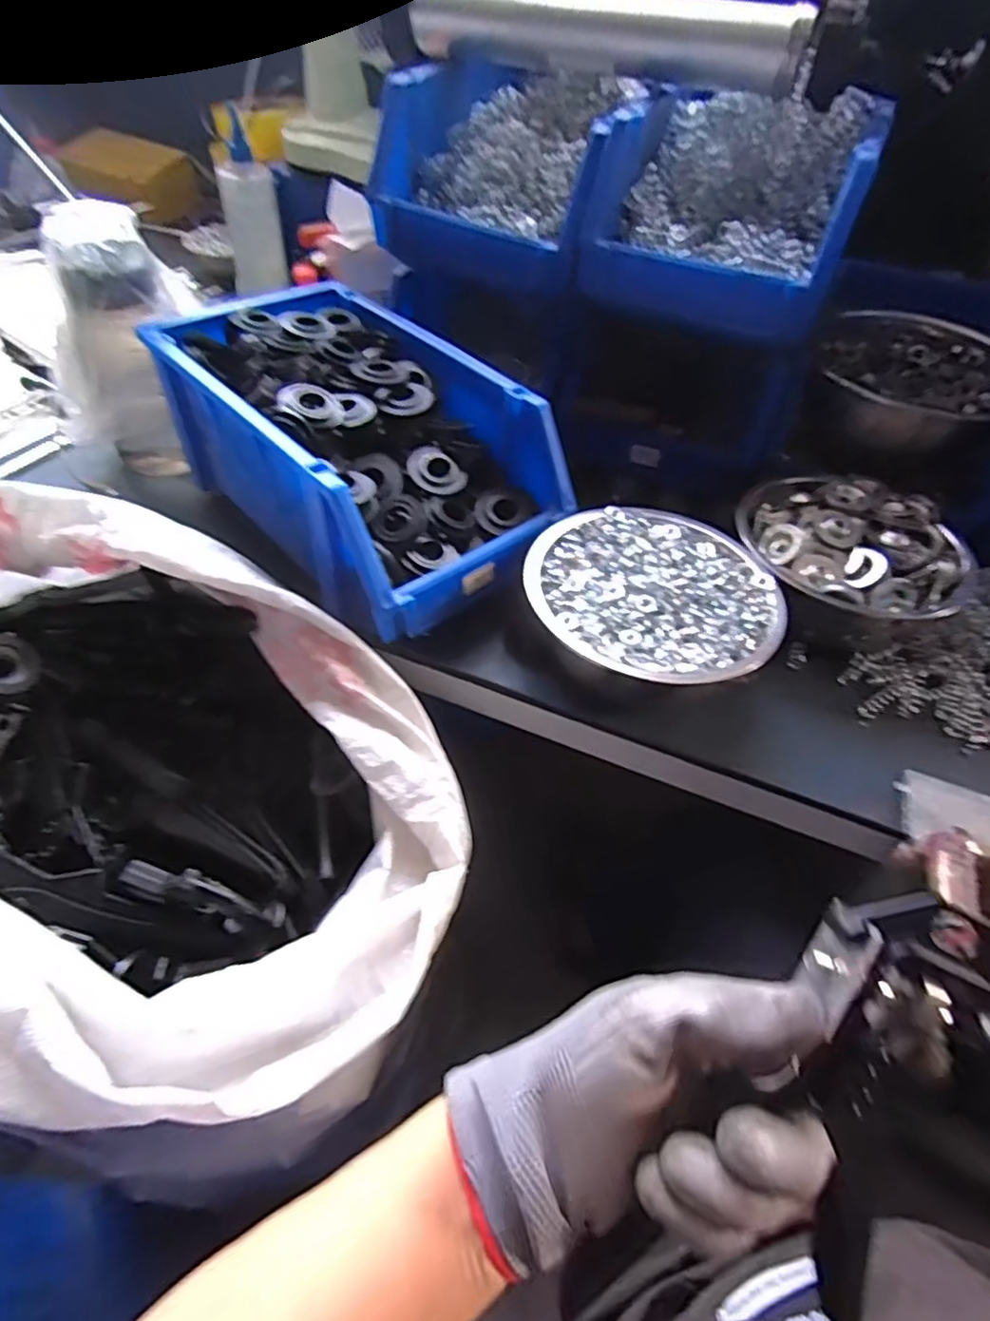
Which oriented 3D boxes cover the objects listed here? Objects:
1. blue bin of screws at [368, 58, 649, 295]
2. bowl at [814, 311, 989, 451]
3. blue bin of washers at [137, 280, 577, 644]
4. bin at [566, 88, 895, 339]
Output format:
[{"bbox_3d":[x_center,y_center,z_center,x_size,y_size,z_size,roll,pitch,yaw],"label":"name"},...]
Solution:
[{"bbox_3d":[0.008,-0.444,0.597,0.197,0.134,0.177,21,51,14],"label":"blue bin of screws"},{"bbox_3d":[0.391,-0.257,0.613,0.174,0.074,0.179,2,49,-2],"label":"bowl"},{"bbox_3d":[-0.113,-0.184,0.551,0.195,0.118,0.324,-33,59,-28],"label":"blue bin of washers"},{"bbox_3d":[0.196,-0.393,0.565,0.207,0.125,0.214,18,51,12],"label":"bin"}]

